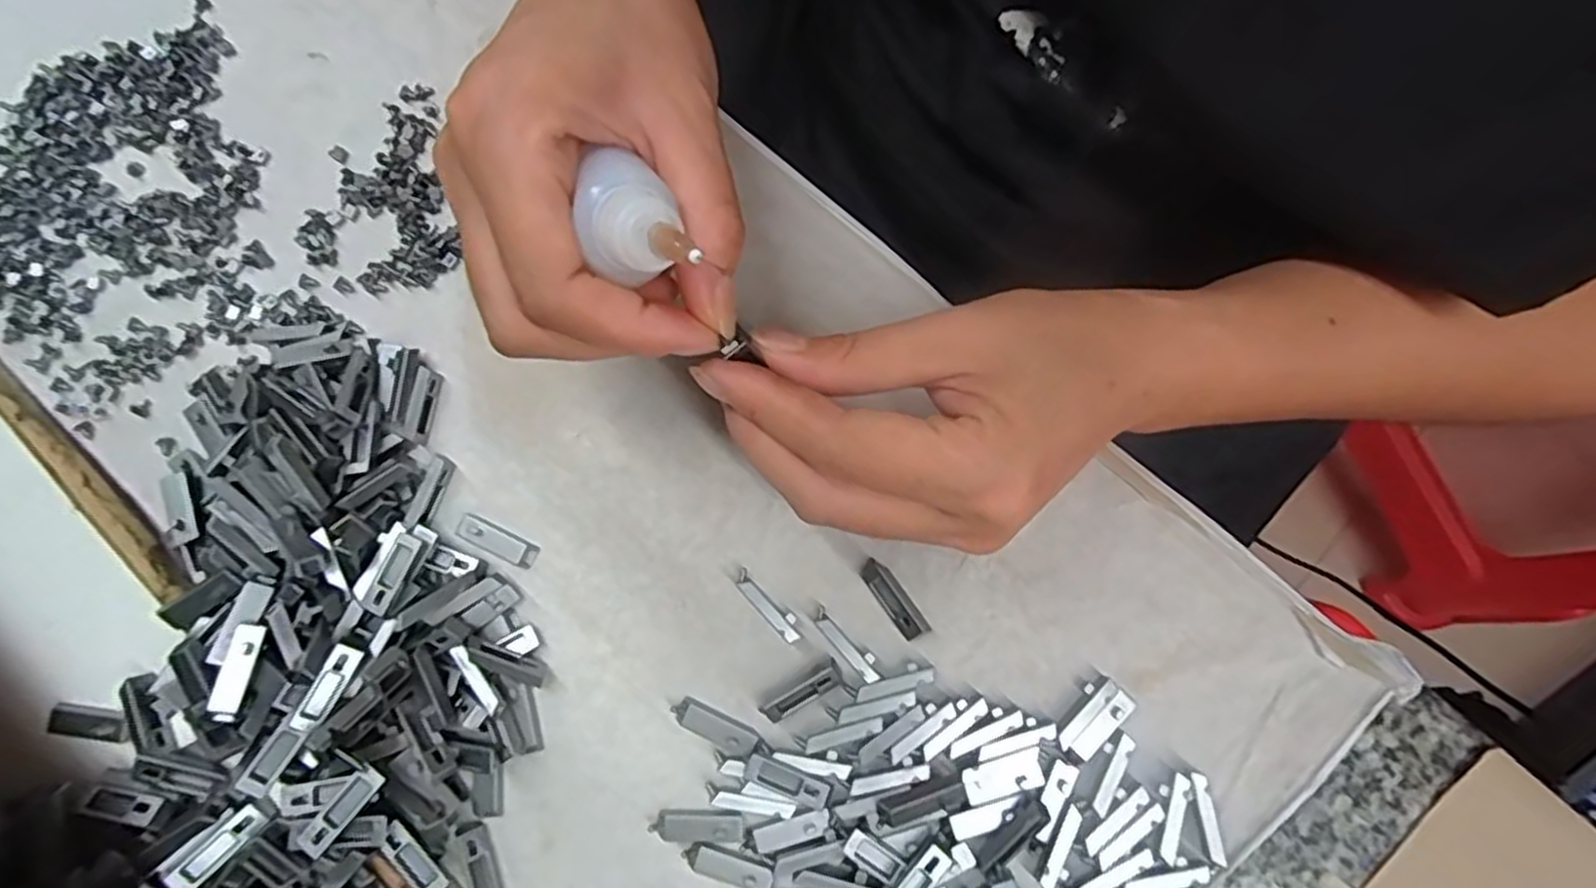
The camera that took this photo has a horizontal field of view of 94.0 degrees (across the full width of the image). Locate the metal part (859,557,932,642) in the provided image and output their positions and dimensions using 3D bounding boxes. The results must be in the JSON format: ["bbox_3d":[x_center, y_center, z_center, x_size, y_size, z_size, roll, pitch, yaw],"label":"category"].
[{"bbox_3d":[0.029,0.046,0.224,0.009,0.006,0.026,-36,81,-4],"label":"metal part"}]

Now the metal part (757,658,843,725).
[{"bbox_3d":[0.001,0.074,0.220,0.026,0.004,0.007,-34,81,-3],"label":"metal part"}]

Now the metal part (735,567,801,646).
[{"bbox_3d":[-0.009,0.049,0.225,0.026,0.007,0.006,44,85,8],"label":"metal part"}]

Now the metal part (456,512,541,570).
[{"bbox_3d":[-0.095,0.030,0.233,0.026,0.004,0.008,26,82,6],"label":"metal part"}]

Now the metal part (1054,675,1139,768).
[{"bbox_3d":[0.085,0.080,0.215,0.025,0.004,0.013,-43,82,-5],"label":"metal part"}]

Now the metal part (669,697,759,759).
[{"bbox_3d":[-0.025,0.084,0.221,0.026,0.004,0.009,23,82,6],"label":"metal part"}]

